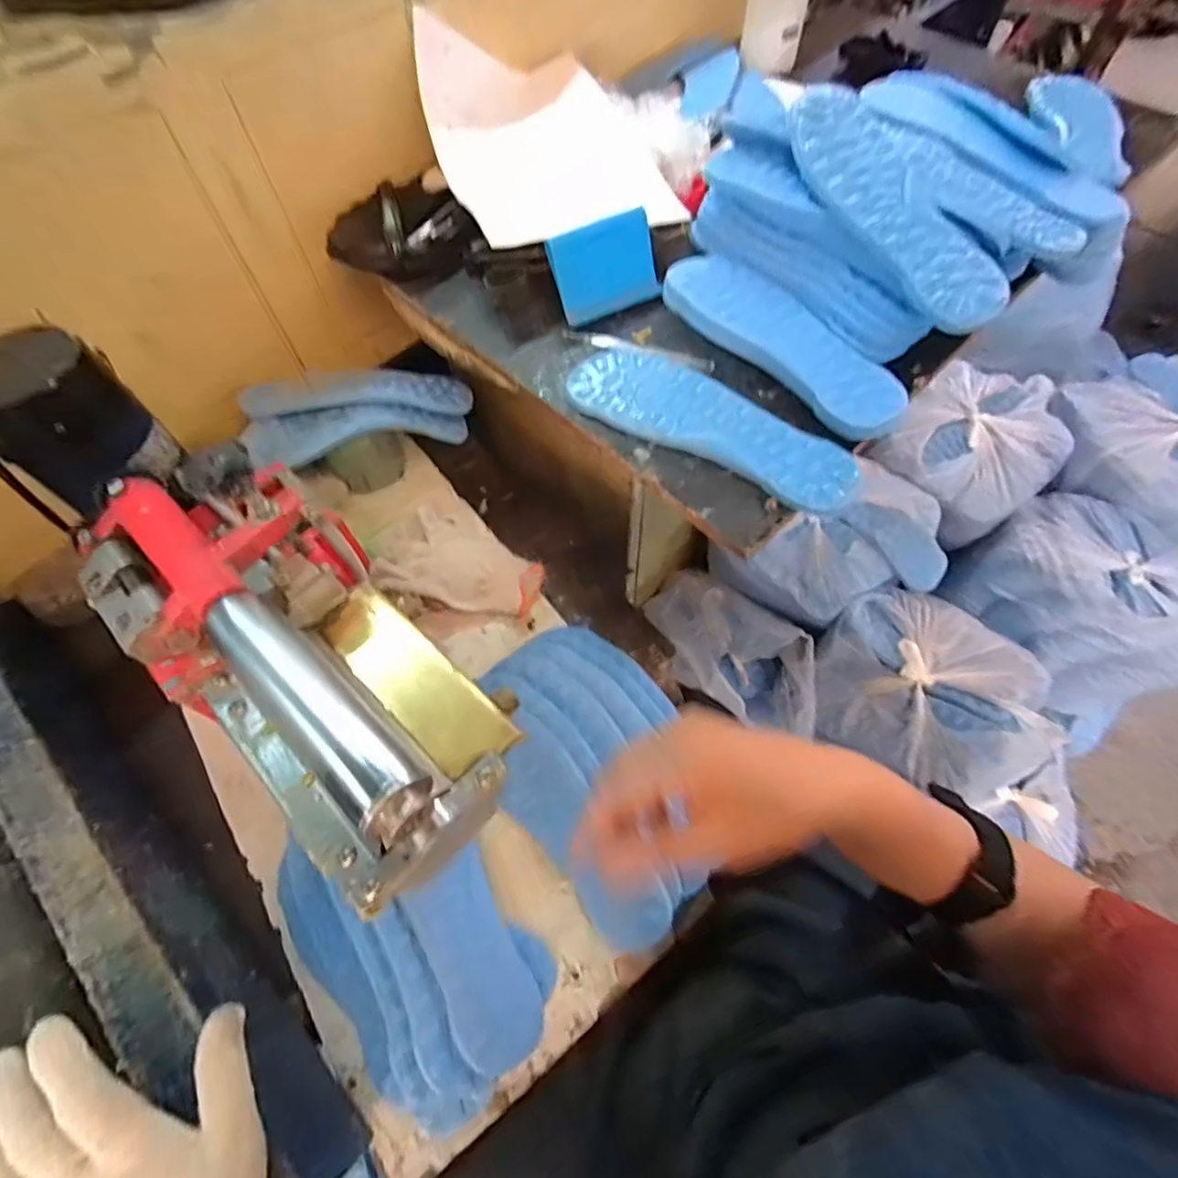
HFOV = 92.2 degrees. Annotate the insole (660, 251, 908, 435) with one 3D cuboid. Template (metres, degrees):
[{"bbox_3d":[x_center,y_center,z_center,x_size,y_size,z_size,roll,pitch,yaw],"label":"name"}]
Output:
[{"bbox_3d":[0.171,-0.223,0.498,0.076,0.022,0.247,-35,65,-16],"label":"insole"}]

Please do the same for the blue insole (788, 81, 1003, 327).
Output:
[{"bbox_3d":[0.239,-0.313,0.459,0.084,0.016,0.252,-20,73,-4],"label":"blue insole"}]

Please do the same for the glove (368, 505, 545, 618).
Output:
[{"bbox_3d":[-0.137,-0.025,0.609,0.172,0.049,0.120,18,63,12],"label":"glove"}]

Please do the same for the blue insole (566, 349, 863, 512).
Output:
[{"bbox_3d":[0.100,-0.141,0.474,0.252,0.013,0.078,29,66,17],"label":"blue insole"}]

